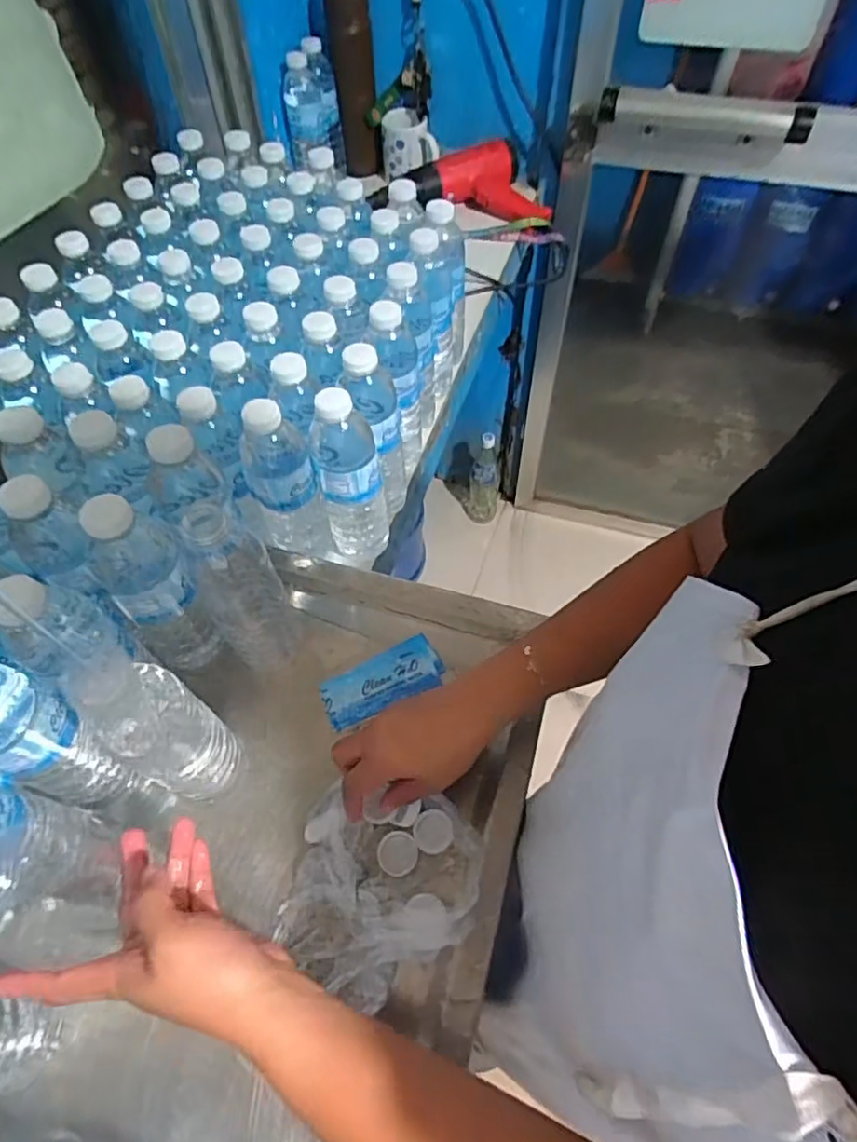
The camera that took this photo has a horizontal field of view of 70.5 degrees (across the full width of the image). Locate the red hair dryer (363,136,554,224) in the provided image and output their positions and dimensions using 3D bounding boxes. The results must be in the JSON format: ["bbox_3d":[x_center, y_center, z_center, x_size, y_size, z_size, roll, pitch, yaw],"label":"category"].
[{"bbox_3d":[0.053,-0.654,1.024,0.299,0.072,0.165,0,57,2],"label":"red hair dryer"}]

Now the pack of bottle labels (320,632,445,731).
[{"bbox_3d":[-0.043,0.099,0.557,0.109,0.009,0.052,-24,60,-13],"label":"pack of bottle labels"}]

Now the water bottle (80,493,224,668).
[{"bbox_3d":[-0.218,0.004,0.478,0.064,0.177,0.068,-32,62,-17],"label":"water bottle"}]

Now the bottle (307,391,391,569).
[{"bbox_3d":[-0.074,-0.079,0.590,0.061,0.207,0.056,-7,57,-3],"label":"bottle"}]

